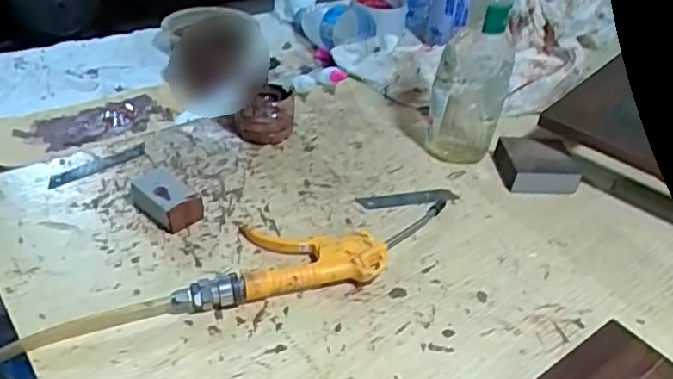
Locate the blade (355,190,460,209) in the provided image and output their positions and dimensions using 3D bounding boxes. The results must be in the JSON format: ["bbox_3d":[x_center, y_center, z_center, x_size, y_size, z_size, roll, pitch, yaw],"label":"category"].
[{"bbox_3d":[0.071,0.010,0.604,0.100,0.004,0.021,-5,39,-15],"label":"blade"}]

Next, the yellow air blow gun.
[{"bbox_3d":[-0.010,0.047,0.519,0.248,0.024,0.082,-7,39,-18],"label":"yellow air blow gun"}]

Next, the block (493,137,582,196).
[{"bbox_3d":[0.207,-0.026,0.640,0.072,0.029,0.067,3,37,-5],"label":"block"}]

